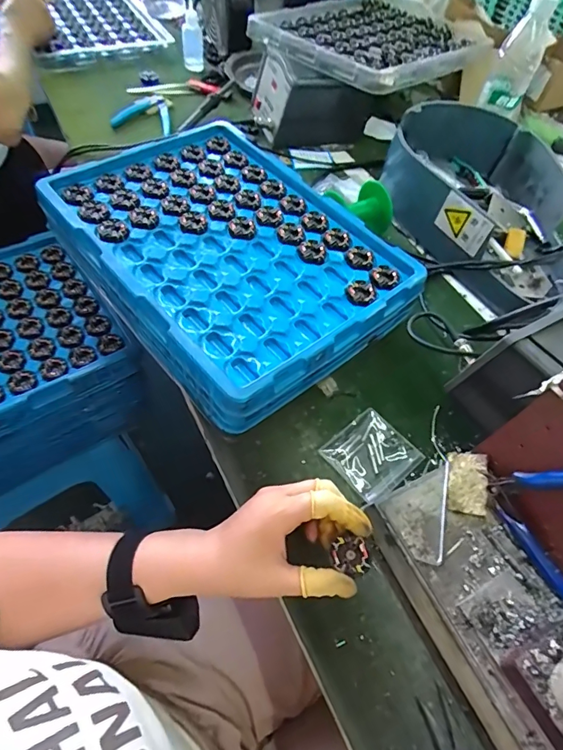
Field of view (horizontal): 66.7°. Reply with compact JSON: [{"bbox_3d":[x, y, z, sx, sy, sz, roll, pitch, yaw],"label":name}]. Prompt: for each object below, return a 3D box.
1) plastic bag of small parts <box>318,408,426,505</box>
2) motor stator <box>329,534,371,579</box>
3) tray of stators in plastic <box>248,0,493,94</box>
[{"bbox_3d":[0.088,0.077,0.415,0.077,0.009,0.072,-34,66,-24],"label":"plastic bag of small parts"},{"bbox_3d":[0.052,0.134,0.317,0.026,0.010,0.025,26,60,11],"label":"motor stator"},{"bbox_3d":[0.188,-0.595,0.741,0.453,0.047,0.282,-39,68,-24],"label":"tray of stators in plastic"}]

